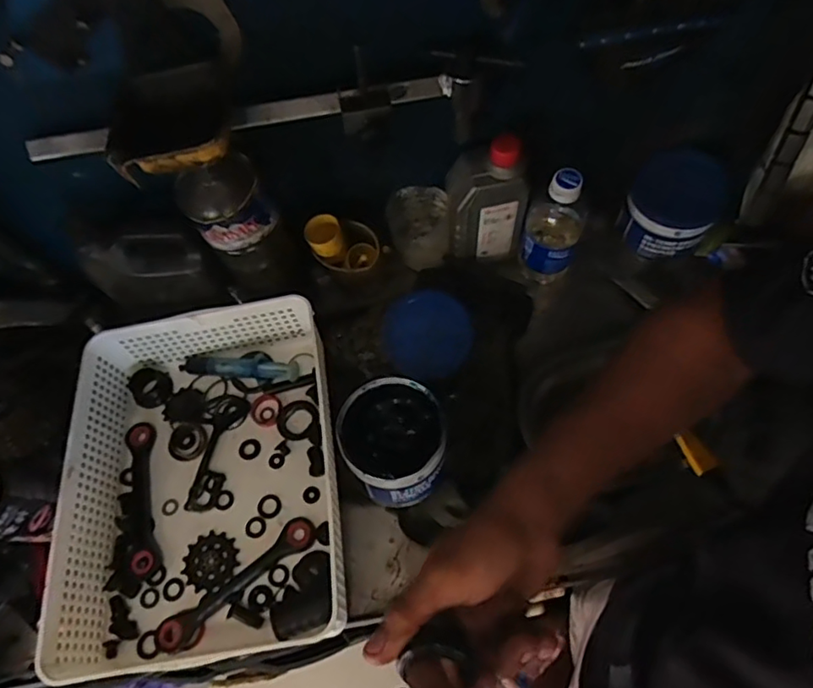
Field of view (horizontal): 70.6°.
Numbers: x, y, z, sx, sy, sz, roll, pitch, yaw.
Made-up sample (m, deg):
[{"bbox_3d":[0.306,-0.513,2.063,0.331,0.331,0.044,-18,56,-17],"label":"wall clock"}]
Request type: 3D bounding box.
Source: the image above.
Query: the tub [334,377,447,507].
[{"bbox_3d":[-0.008,0.099,0.572,0.102,0.080,0.109,-23,64,-6],"label":"tub"}]

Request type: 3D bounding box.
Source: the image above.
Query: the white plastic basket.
[{"bbox_3d":[-0.196,0.126,0.563,0.239,0.077,0.319,-10,61,-1],"label":"white plastic basket"}]

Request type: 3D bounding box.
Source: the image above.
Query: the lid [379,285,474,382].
[{"bbox_3d":[0.023,-0.013,0.656,0.105,0.010,0.096,-2,82,13],"label":"lid"}]

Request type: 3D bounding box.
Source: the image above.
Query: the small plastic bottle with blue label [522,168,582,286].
[{"bbox_3d":[0.164,-0.134,0.633,0.066,0.160,0.069,17,66,13],"label":"small plastic bottle with blue label"}]

